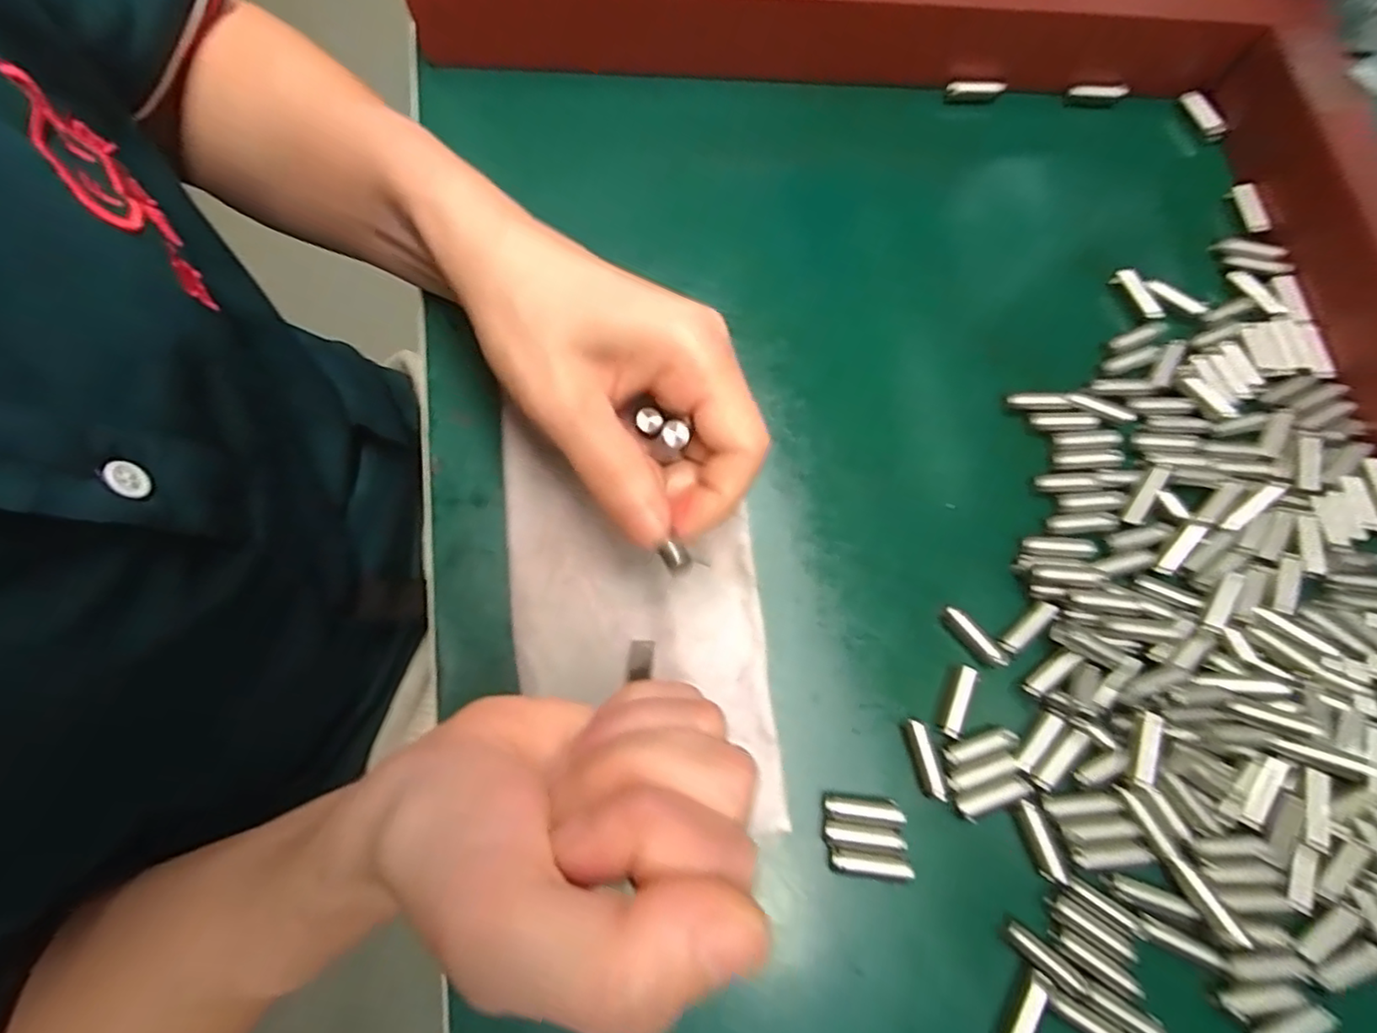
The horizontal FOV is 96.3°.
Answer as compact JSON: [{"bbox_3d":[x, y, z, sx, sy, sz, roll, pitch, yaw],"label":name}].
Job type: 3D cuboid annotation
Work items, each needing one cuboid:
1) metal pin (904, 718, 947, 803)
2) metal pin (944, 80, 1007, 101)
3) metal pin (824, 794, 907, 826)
[{"bbox_3d":[0.079,0.081,0.207,0.007,0.006,0.025,-11,77,-4],"label":"metal pin"},{"bbox_3d":[0.135,-0.202,0.291,0.028,0.006,0.007,-2,76,-2],"label":"metal pin"},{"bbox_3d":[0.058,0.096,0.202,0.026,0.004,0.006,7,76,1],"label":"metal pin"}]

